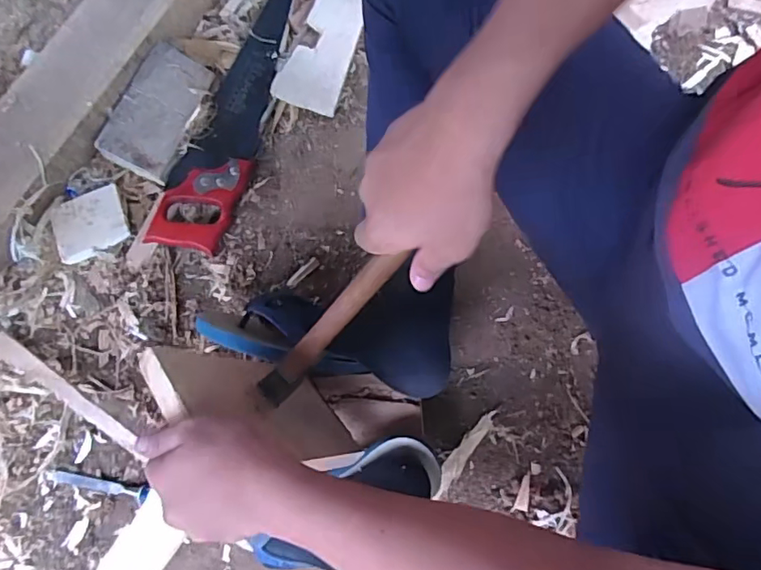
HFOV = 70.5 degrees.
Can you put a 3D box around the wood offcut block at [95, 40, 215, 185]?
[{"bbox_3d":[-0.289,-0.231,0.699,0.102,0.024,0.167,18,74,4],"label":"wood offcut block"}]

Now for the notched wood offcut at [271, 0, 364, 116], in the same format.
[{"bbox_3d":[-0.071,-0.346,0.733,0.083,0.013,0.224,19,81,-11],"label":"notched wood offcut"}]

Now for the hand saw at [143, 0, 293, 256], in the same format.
[{"bbox_3d":[-0.188,-0.235,0.717,0.093,0.032,0.411,18,74,4],"label":"hand saw"}]

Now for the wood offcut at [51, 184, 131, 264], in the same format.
[{"bbox_3d":[-0.367,-0.080,0.683,0.087,0.021,0.080,-19,75,-7],"label":"wood offcut"}]

